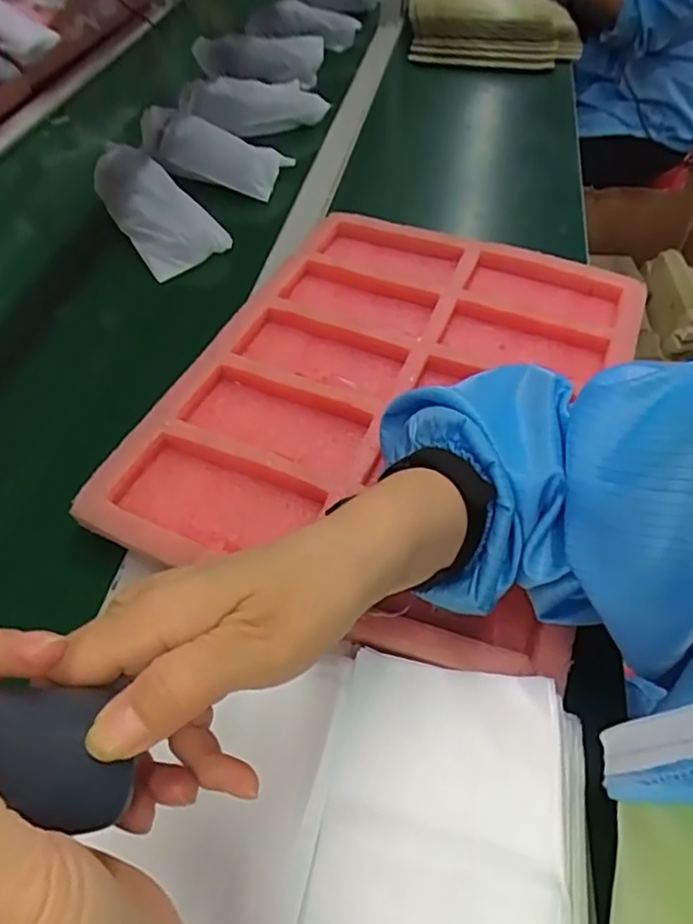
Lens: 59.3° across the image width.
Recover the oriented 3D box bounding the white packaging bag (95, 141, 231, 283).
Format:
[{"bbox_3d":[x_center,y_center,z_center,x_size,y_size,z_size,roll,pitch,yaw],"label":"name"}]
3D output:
[{"bbox_3d":[-0.212,-0.272,0.659,0.080,0.040,0.171,-35,78,-30],"label":"white packaging bag"}]

